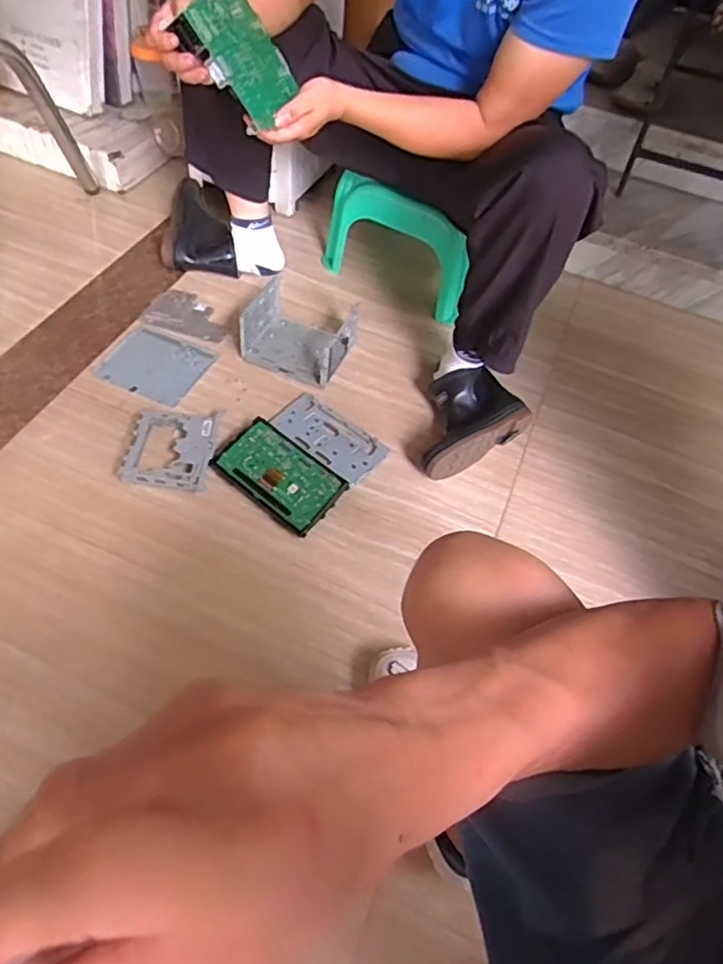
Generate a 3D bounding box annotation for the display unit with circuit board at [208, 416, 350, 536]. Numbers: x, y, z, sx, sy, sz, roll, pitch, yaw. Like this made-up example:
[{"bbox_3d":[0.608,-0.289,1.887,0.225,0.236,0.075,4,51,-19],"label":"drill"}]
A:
[{"bbox_3d":[-0.132,-0.014,0.988,0.203,0.030,0.122,36,60,18],"label":"display unit with circuit board"}]

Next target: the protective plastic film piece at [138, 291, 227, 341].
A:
[{"bbox_3d":[-0.340,-0.334,1.200,0.169,0.008,0.111,18,56,7],"label":"protective plastic film piece"}]

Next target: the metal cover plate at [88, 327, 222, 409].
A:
[{"bbox_3d":[-0.383,-0.220,1.123,0.175,0.008,0.144,24,57,10],"label":"metal cover plate"}]

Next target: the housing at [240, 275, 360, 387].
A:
[{"bbox_3d":[-0.124,-0.285,1.152,0.196,0.074,0.149,20,57,8],"label":"housing"}]

